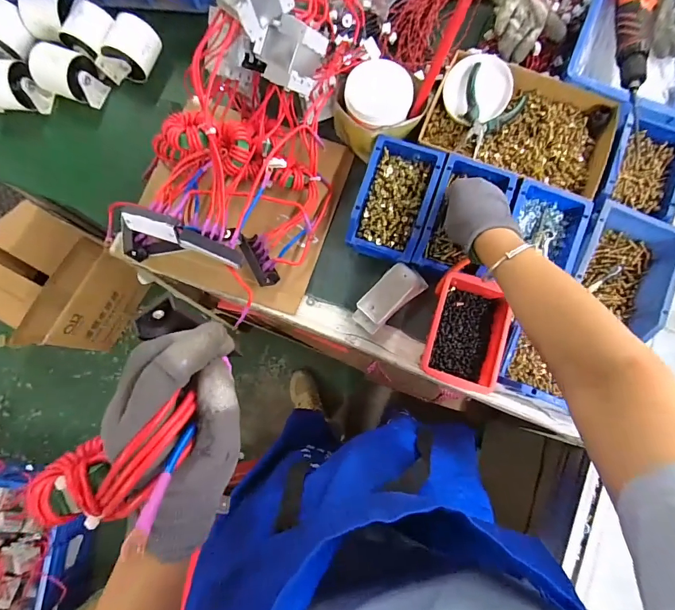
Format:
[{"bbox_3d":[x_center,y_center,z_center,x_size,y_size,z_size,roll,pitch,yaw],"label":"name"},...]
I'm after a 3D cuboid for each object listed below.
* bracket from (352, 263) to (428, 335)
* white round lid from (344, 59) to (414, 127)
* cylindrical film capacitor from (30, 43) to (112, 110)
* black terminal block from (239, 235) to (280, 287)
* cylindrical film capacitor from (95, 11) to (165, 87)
[{"bbox_3d":[0.073,-0.012,0.563,0.112,0.021,0.053,-40,81,-6],"label":"bracket"},{"bbox_3d":[0.059,-0.299,0.556,0.093,0.019,0.084,9,101,8],"label":"white round lid"},{"bbox_3d":[-0.478,-0.410,0.697,0.090,0.073,0.082,26,82,6],"label":"cylindrical film capacitor"},{"bbox_3d":[-0.116,-0.068,0.573,0.031,0.026,0.080,-26,80,-3],"label":"black terminal block"},{"bbox_3d":[-0.375,-0.458,0.709,0.082,0.065,0.098,26,81,6],"label":"cylindrical film capacitor"}]

